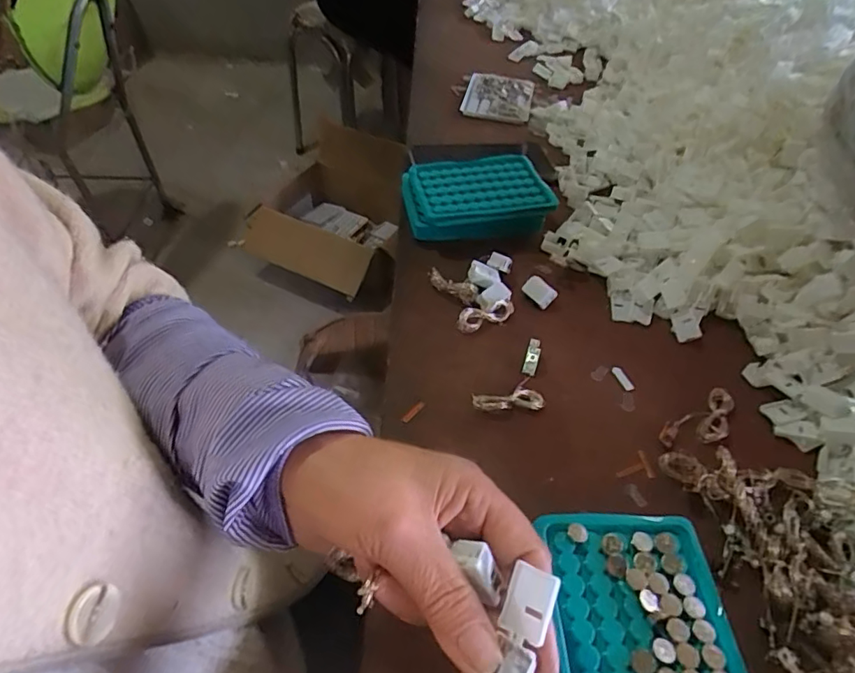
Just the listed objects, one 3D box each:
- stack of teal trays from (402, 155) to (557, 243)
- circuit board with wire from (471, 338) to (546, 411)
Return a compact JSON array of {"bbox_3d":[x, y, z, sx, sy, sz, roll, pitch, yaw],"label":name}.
[{"bbox_3d":[0.050,-0.141,0.548,0.146,0.045,0.097,-3,47,-7],"label":"stack of teal trays"},{"bbox_3d":[0.074,0.038,0.409,0.041,0.017,0.077,37,54,27],"label":"circuit board with wire"}]

